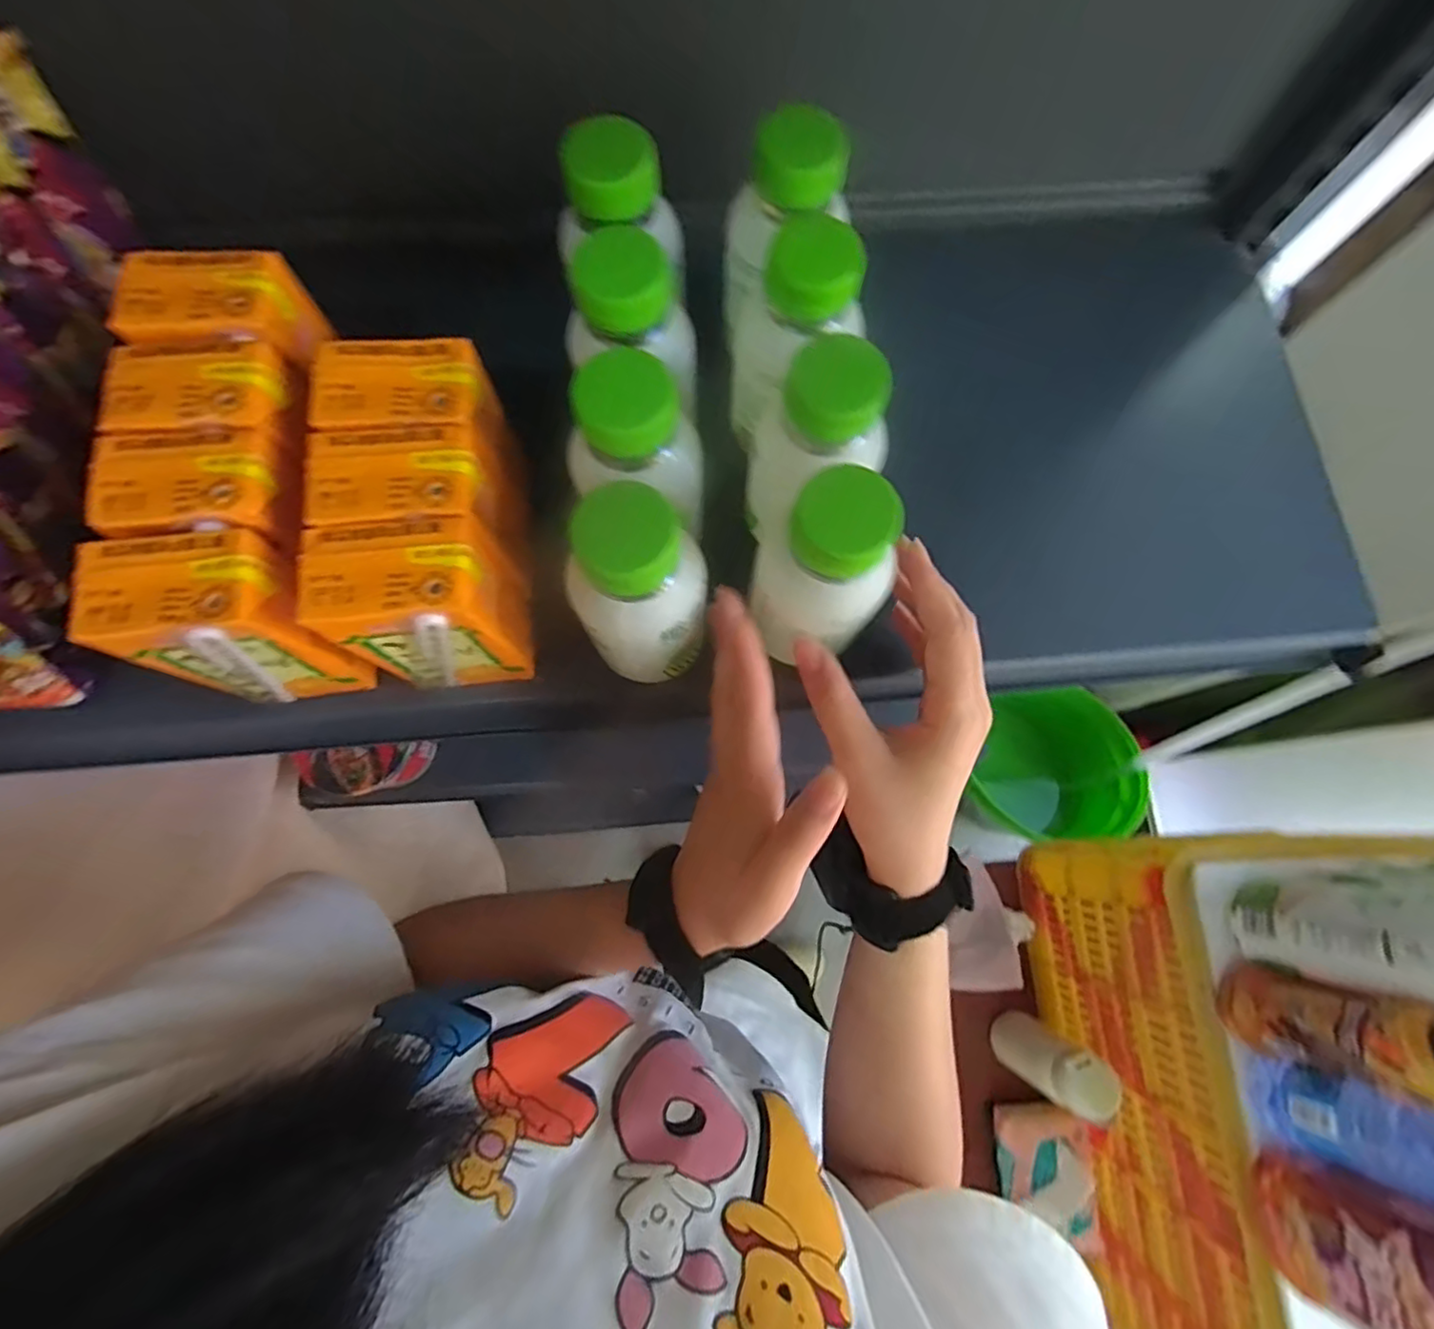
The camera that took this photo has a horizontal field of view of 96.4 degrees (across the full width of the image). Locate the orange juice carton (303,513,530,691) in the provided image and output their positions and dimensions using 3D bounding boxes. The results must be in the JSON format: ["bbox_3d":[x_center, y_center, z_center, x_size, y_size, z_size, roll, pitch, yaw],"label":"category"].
[{"bbox_3d":[-0.129,-0.024,0.296,0.067,0.095,0.048,-10,78,-3],"label":"orange juice carton"}]

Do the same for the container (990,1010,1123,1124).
[{"bbox_3d":[0.391,0.468,0.756,0.068,0.190,0.065,0,77,-1],"label":"container"}]

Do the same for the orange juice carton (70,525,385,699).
[{"bbox_3d":[-0.212,-0.018,0.292,0.069,0.098,0.047,-7,77,-3],"label":"orange juice carton"}]

